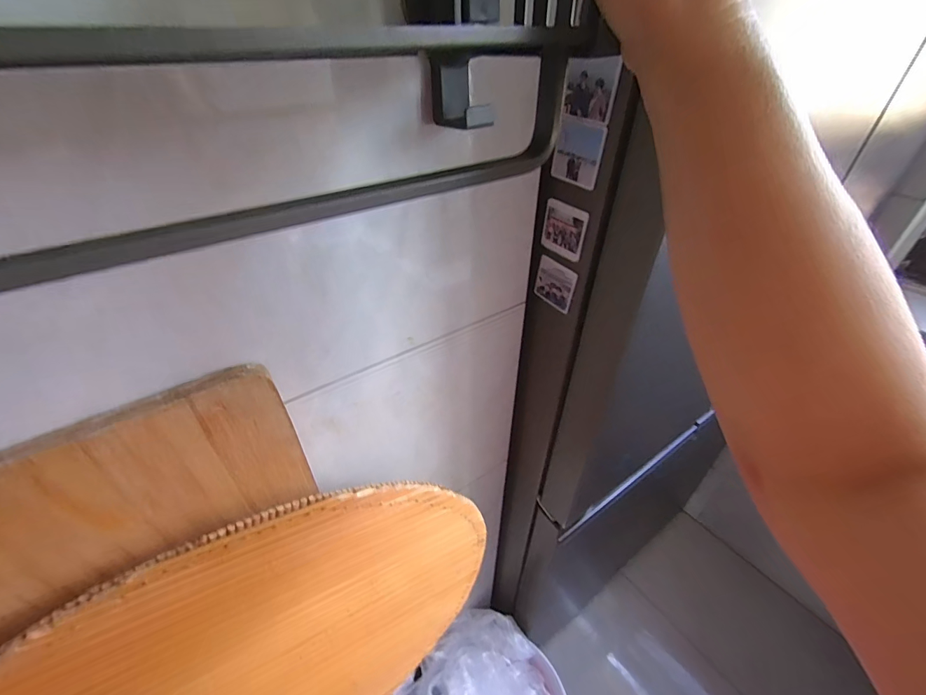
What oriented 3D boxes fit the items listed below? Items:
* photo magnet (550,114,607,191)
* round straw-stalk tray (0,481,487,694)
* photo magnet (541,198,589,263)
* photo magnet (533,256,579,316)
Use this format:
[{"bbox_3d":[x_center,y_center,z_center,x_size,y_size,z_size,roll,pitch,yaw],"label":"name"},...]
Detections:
[{"bbox_3d":[0.099,-0.171,0.347,0.004,0.052,0.050,-25,46,-26],"label":"photo magnet"},{"bbox_3d":[-0.189,0.343,0.425,0.490,0.499,0.043,-25,46,-27],"label":"round straw-stalk tray"},{"bbox_3d":[0.099,-0.116,0.391,0.004,0.049,0.050,-26,46,-27],"label":"photo magnet"},{"bbox_3d":[0.099,-0.068,0.428,0.004,0.050,0.050,-29,48,-30],"label":"photo magnet"}]

